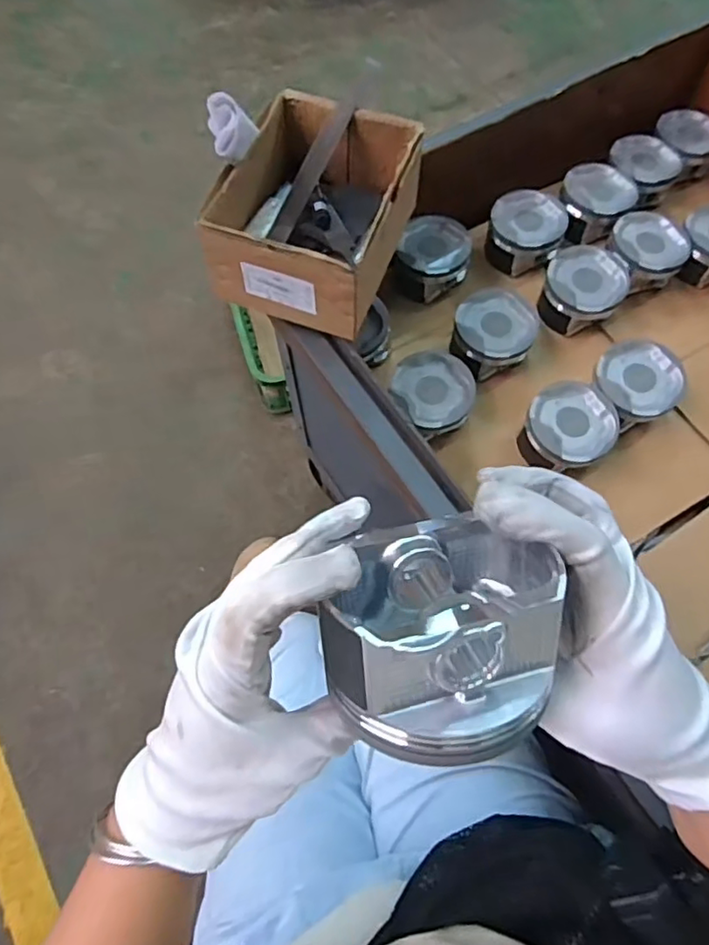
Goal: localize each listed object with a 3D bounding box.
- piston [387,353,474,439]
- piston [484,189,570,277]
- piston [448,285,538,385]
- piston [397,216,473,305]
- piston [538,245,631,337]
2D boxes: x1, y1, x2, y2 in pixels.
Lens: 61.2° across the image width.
[{"bbox_3d":[0.083,-0.085,0.657,0.090,0.048,0.087,0,67,0],"label":"piston"},{"bbox_3d":[0.215,-0.301,0.753,0.090,0.056,0.093,0,67,0],"label":"piston"},{"bbox_3d":[0.159,-0.159,0.689,0.088,0.051,0.095,0,67,0],"label":"piston"},{"bbox_3d":[0.097,-0.262,0.736,0.084,0.048,0.093,22,69,9],"label":"piston"},{"bbox_3d":[0.272,-0.218,0.716,0.088,0.051,0.096,0,67,0],"label":"piston"}]

